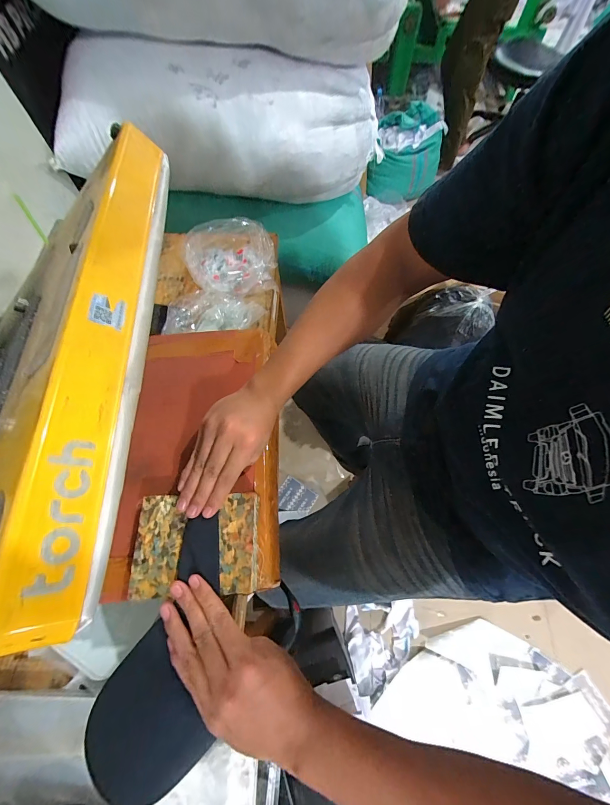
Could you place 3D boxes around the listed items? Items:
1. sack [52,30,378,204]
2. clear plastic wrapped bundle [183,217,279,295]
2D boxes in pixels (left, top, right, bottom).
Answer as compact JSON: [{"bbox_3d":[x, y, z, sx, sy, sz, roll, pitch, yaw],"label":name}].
[{"bbox_3d":[-0.223,-0.765,0.891,0.857,0.310,0.262,1,64,2],"label":"sack"},{"bbox_3d":[-0.170,-0.336,0.718,0.197,0.090,0.155,-10,64,-4],"label":"clear plastic wrapped bundle"}]

